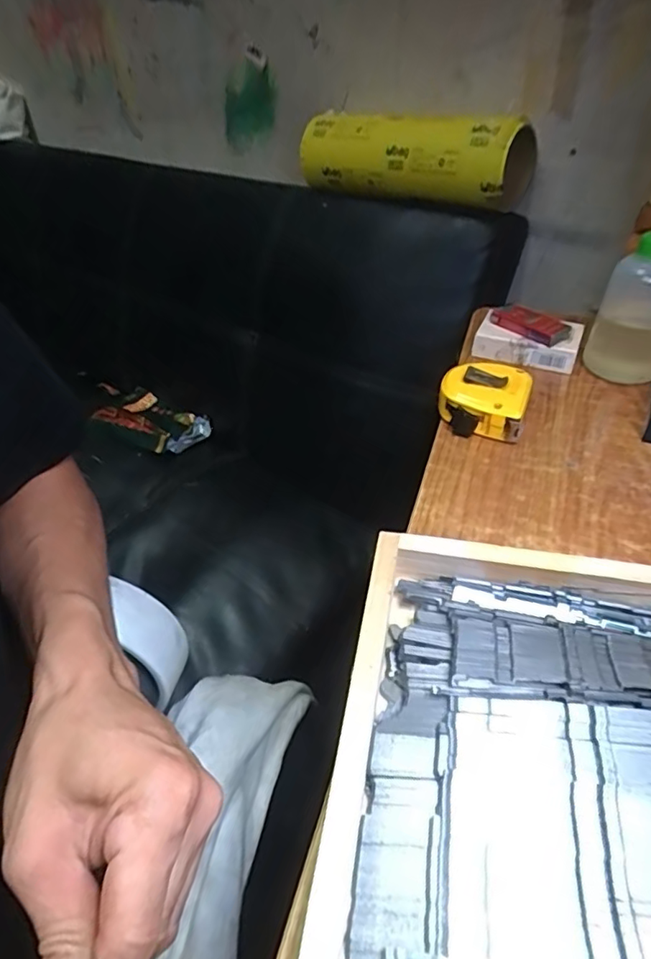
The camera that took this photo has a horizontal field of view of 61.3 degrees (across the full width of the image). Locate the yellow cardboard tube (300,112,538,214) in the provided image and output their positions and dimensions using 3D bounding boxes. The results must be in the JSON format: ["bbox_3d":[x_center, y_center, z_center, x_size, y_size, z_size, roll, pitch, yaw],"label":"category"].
[{"bbox_3d":[0.102,-0.434,0.733,0.339,0.100,0.107,23,48,28],"label":"yellow cardboard tube"}]

